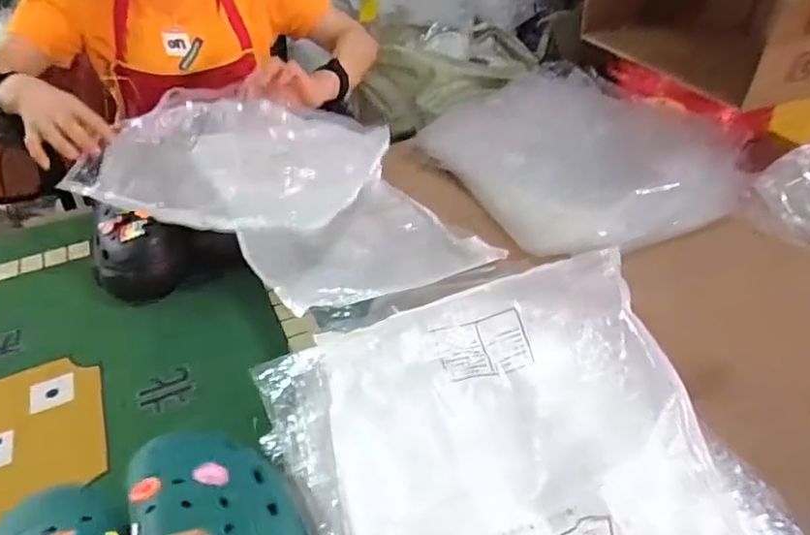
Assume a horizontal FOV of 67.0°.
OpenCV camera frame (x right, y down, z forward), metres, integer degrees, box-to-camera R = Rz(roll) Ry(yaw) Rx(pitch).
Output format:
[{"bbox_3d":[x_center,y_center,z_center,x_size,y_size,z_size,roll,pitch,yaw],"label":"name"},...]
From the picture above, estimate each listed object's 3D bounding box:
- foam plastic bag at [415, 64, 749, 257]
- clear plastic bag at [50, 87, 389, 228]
[{"bbox_3d":[0.250,-0.183,0.960,0.349,0.082,0.457,-19,40,-21],"label":"foam plastic bag"},{"bbox_3d":[-0.216,-0.156,0.813,0.342,0.072,0.276,10,39,15],"label":"clear plastic bag"}]

